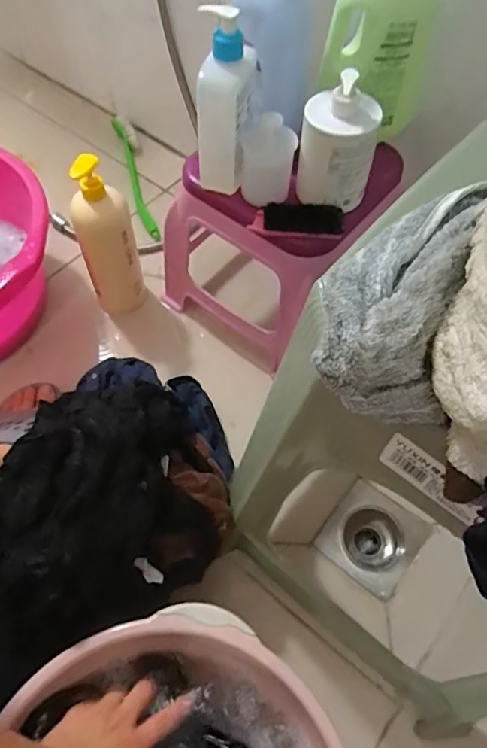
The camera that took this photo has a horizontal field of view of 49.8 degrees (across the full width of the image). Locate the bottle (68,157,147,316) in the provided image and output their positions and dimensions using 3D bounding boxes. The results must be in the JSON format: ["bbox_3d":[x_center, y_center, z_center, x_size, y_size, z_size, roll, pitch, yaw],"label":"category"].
[{"bbox_3d":[-0.202,-0.190,0.791,0.076,0.297,0.051,-29,64,-17],"label":"bottle"}]

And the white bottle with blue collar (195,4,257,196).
[{"bbox_3d":[-0.021,-0.296,0.586,0.063,0.193,0.066,0,59,-1],"label":"white bottle with blue collar"}]

